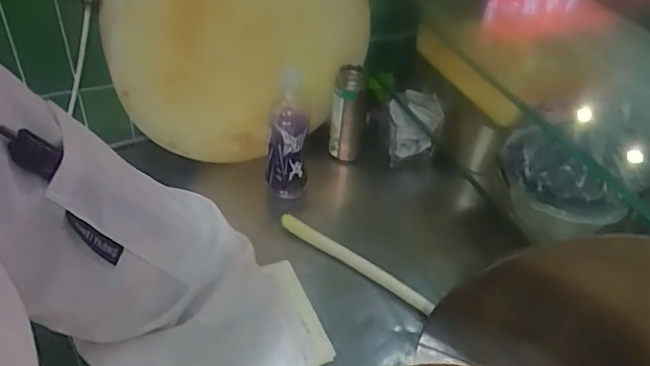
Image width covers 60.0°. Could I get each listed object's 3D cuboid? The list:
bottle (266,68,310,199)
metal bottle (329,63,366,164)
[{"bbox_3d":[-0.059,-0.077,0.910,0.064,0.216,0.063,3,41,-3],"label":"bottle"},{"bbox_3d":[0.039,-0.113,0.995,0.057,0.176,0.055,7,41,1],"label":"metal bottle"}]

